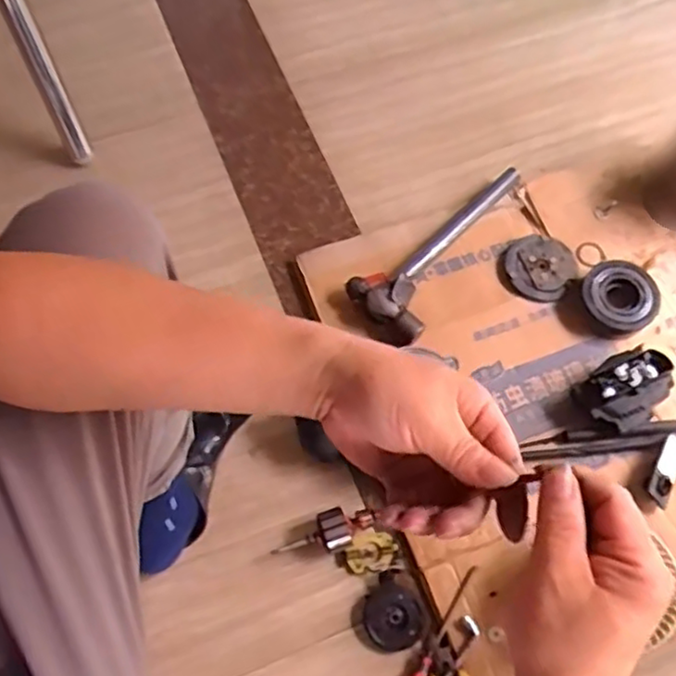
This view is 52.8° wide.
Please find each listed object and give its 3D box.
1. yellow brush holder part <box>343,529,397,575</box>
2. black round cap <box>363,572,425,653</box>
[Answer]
[{"bbox_3d":[0.038,0.257,0.817,0.064,0.010,0.047,-21,69,-10],"label":"yellow brush holder part"},{"bbox_3d":[0.063,0.321,0.784,0.072,0.020,0.067,0,66,-1],"label":"black round cap"}]

